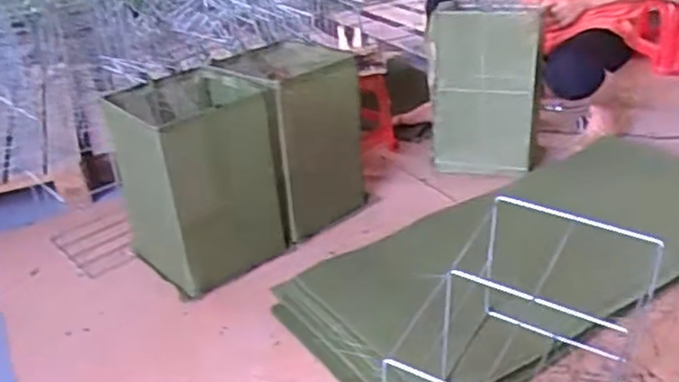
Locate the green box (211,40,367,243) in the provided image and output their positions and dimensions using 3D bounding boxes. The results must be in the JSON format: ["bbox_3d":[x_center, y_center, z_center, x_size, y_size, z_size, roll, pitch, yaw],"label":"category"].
[{"bbox_3d":[-0.128,-0.161,1.765,0.306,0.391,0.313,21,38,41],"label":"green box"}]

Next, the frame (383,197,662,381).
[{"bbox_3d":[0.273,0.248,1.054,0.292,0.299,0.452,10,32,28],"label":"frame"}]

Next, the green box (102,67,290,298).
[{"bbox_3d":[-0.342,-0.036,1.608,0.310,0.403,0.312,-29,35,-36],"label":"green box"}]

